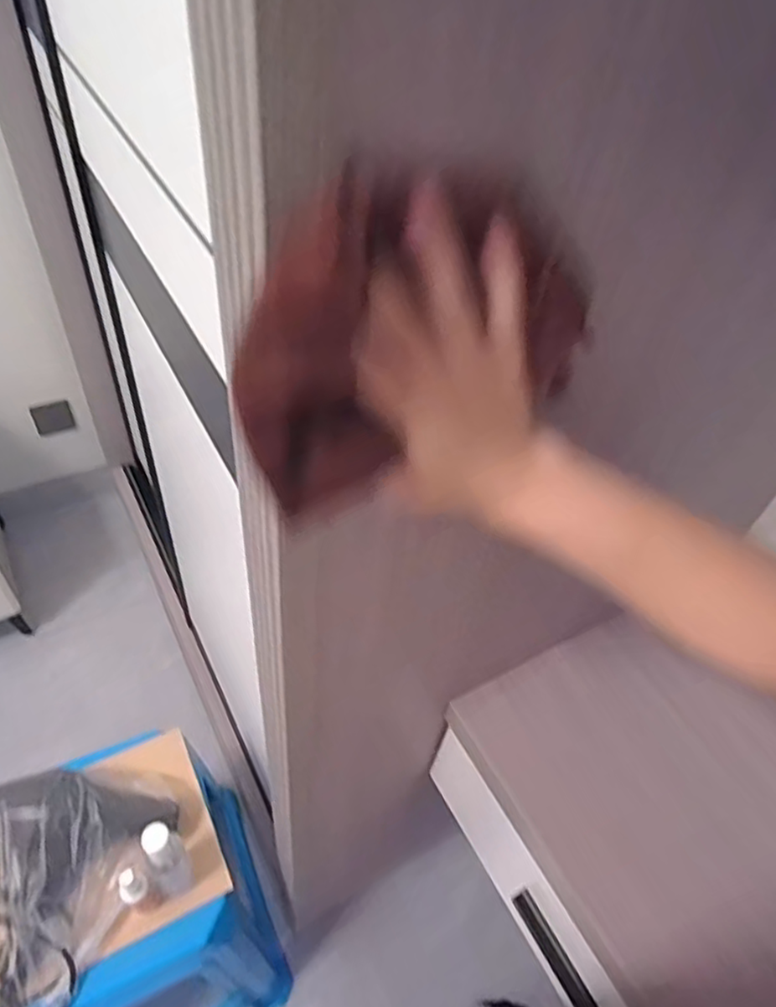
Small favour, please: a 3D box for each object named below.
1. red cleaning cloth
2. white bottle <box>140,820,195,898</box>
[{"bbox_3d":[0.020,-0.066,0.245,0.159,0.120,0.021,-22,55,-24],"label":"red cleaning cloth"},{"bbox_3d":[-0.252,0.412,0.736,0.047,0.166,0.051,-25,56,-26],"label":"white bottle"}]

